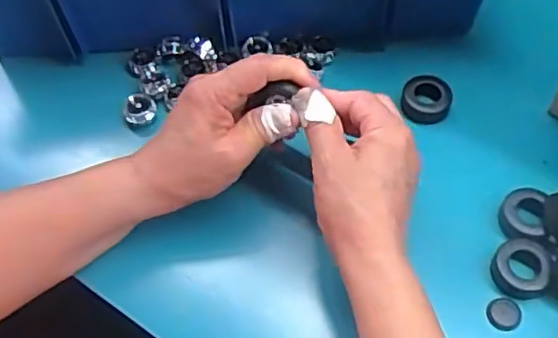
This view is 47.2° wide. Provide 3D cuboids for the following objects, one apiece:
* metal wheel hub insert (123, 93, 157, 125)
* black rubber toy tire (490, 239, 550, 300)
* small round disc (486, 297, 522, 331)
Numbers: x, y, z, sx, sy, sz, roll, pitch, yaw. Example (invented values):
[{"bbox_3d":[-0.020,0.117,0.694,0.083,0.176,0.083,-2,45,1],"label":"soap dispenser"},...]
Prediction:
[{"bbox_3d":[-0.111,-0.048,0.507,0.025,0.010,0.023,-23,62,-9],"label":"metal wheel hub insert"},{"bbox_3d":[0.157,0.066,0.414,0.035,0.009,0.038,-15,61,18],"label":"black rubber toy tire"},{"bbox_3d":[0.144,0.093,0.407,0.021,0.006,0.021,-7,63,14],"label":"small round disc"}]

